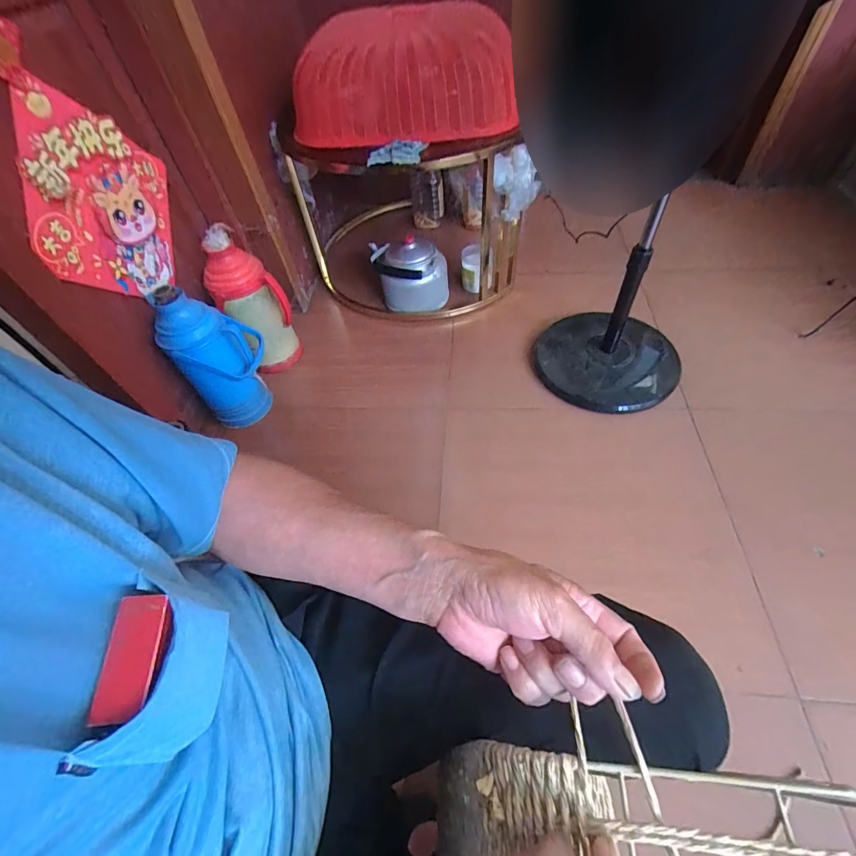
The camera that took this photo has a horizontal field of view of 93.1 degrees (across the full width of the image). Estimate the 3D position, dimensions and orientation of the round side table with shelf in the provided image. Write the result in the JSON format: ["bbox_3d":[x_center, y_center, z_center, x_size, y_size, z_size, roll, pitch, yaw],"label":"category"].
[{"bbox_3d":[-0.082,-0.768,1.379,0.673,0.502,0.801,-13,53,-4],"label":"round side table with shelf"}]

